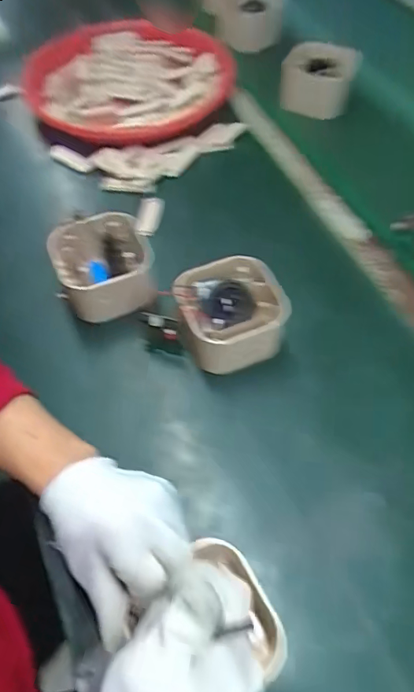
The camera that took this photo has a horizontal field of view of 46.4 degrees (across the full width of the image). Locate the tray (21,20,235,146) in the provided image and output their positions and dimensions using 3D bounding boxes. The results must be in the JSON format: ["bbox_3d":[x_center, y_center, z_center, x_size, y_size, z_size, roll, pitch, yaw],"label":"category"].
[{"bbox_3d":[-0.130,-0.413,0.734,0.308,0.040,0.303,0,56,0],"label":"tray"}]

